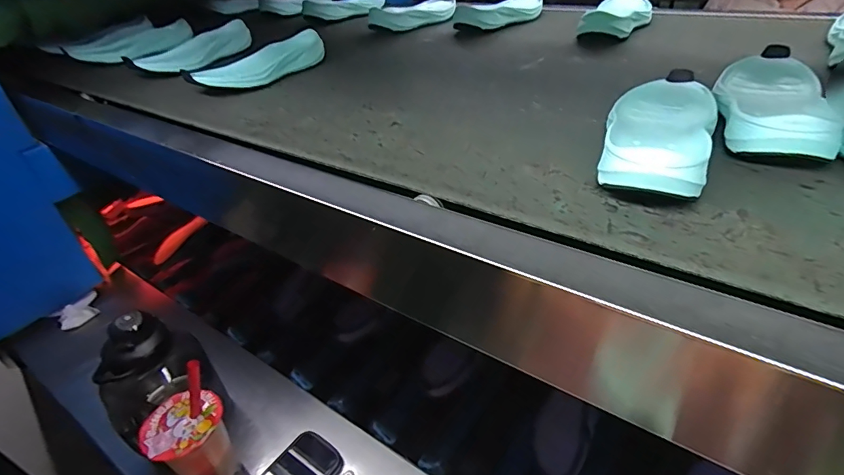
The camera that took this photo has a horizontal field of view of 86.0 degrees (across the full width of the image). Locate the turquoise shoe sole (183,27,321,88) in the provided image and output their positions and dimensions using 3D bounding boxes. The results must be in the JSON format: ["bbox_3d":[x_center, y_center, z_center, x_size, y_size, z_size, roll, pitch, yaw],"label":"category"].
[{"bbox_3d":[-0.242,-0.266,0.692,0.065,0.043,0.223,27,48,36],"label":"turquoise shoe sole"}]

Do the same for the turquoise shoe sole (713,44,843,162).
[{"bbox_3d":[0.333,-0.136,0.433,0.082,0.043,0.229,13,41,24],"label":"turquoise shoe sole"}]

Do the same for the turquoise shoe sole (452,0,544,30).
[{"bbox_3d":[0.163,-0.429,0.857,0.228,0.042,0.086,-30,43,-28],"label":"turquoise shoe sole"}]

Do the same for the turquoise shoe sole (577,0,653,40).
[{"bbox_3d":[0.331,-0.375,0.759,0.087,0.042,0.227,17,43,27],"label":"turquoise shoe sole"}]

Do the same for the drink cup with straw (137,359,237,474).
[{"bbox_3d":[-0.285,0.249,0.564,0.080,0.205,0.088,-5,36,3],"label":"drink cup with straw"}]

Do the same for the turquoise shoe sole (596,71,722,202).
[{"bbox_3d":[0.211,-0.100,0.402,0.084,0.043,0.241,16,42,27],"label":"turquoise shoe sole"}]

